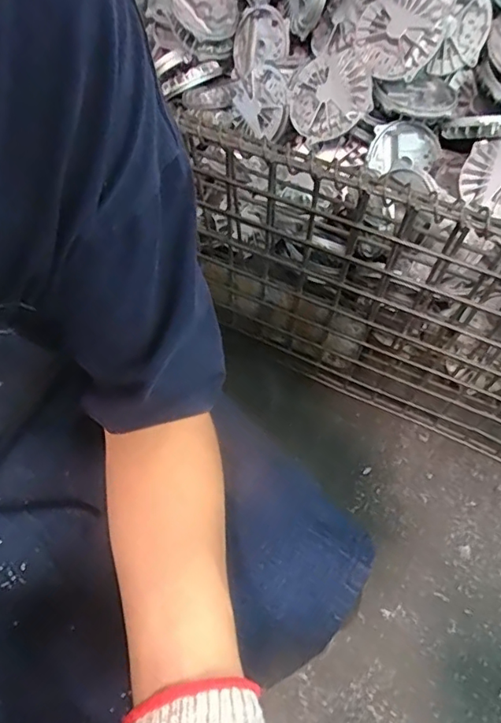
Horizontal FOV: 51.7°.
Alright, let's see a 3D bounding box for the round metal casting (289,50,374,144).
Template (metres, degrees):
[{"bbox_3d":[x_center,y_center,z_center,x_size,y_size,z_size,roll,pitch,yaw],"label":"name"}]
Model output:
[{"bbox_3d":[0.105,-0.353,0.689,0.113,0.026,0.116,-4,83,33],"label":"round metal casting"}]

